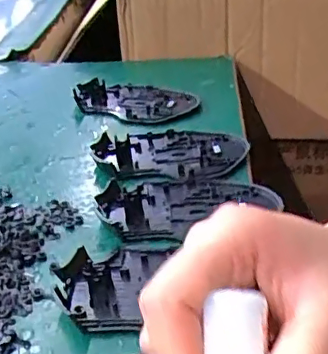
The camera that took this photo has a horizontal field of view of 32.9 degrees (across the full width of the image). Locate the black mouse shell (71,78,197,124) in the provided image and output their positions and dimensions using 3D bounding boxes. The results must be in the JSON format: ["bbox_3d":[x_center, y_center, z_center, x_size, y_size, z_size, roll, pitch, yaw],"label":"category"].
[{"bbox_3d":[-0.029,-0.073,0.517,0.115,0.015,0.071,5,32,14],"label":"black mouse shell"}]

